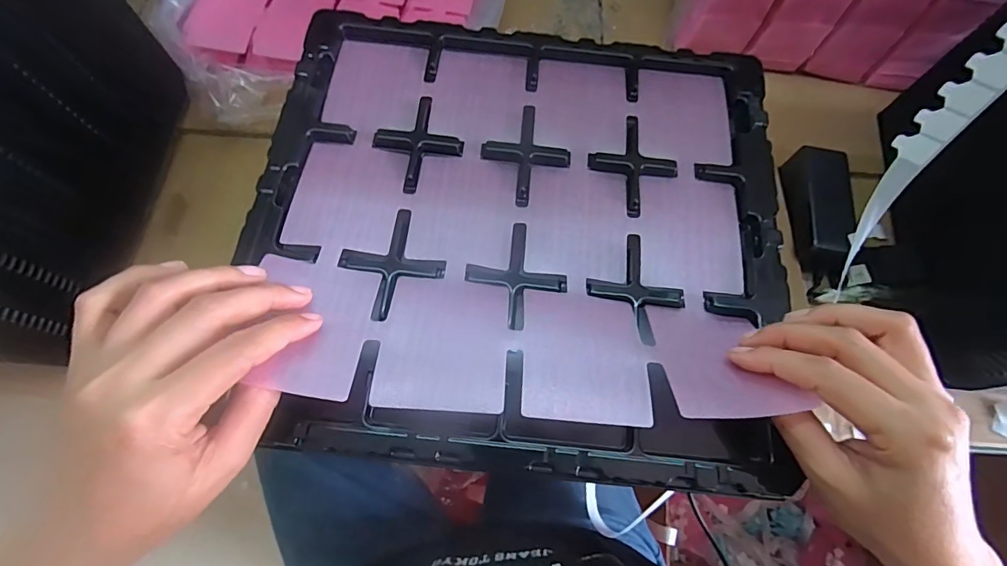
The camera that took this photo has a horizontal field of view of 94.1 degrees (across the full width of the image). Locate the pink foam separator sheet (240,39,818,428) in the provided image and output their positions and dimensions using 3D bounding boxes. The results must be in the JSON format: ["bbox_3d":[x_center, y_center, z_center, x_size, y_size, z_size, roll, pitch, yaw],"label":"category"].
[{"bbox_3d":[0.013,-0.047,0.317,0.312,0.046,0.288,4,69,-1],"label":"pink foam separator sheet"}]

